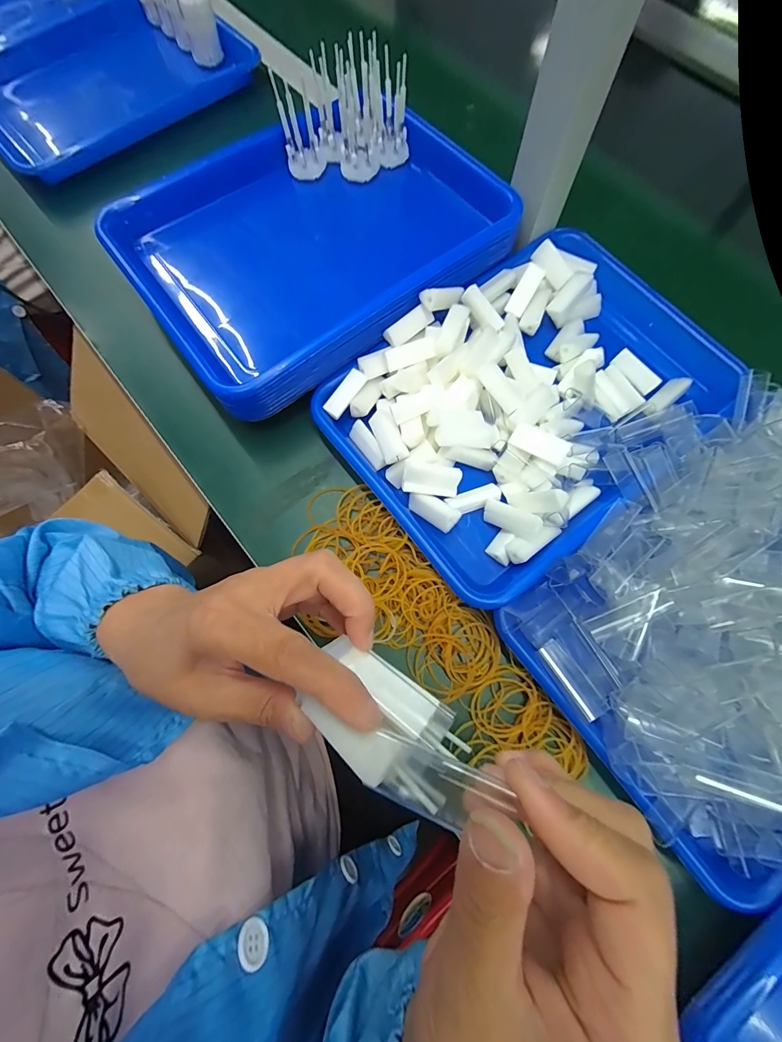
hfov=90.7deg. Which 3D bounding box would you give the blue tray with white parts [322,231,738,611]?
[{"bbox_3d":[0.125,-0.113,0.347,0.331,0.048,0.244,-36,77,-10],"label":"blue tray with white parts"}]

